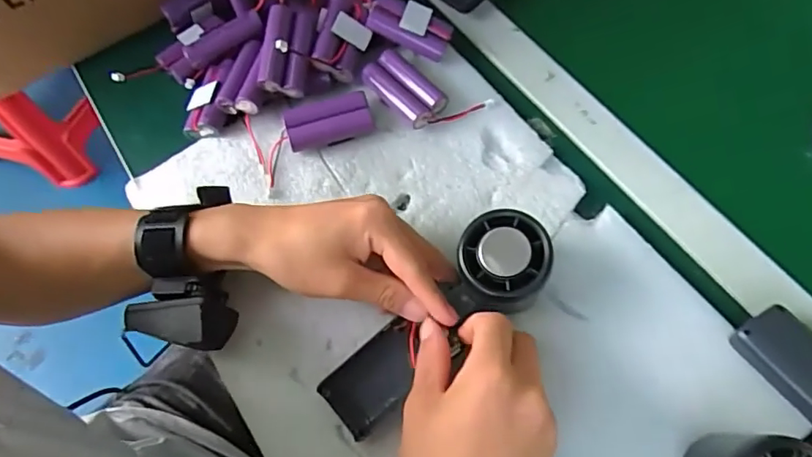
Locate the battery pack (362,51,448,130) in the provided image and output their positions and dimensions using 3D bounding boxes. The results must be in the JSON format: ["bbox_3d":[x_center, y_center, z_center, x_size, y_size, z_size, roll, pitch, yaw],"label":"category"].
[{"bbox_3d":[-0.001,-0.108,0.435,0.032,0.019,0.067,-41,69,-15],"label":"battery pack"}]

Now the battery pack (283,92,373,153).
[{"bbox_3d":[-0.059,-0.082,0.425,0.064,0.022,0.032,-18,64,-5],"label":"battery pack"}]

